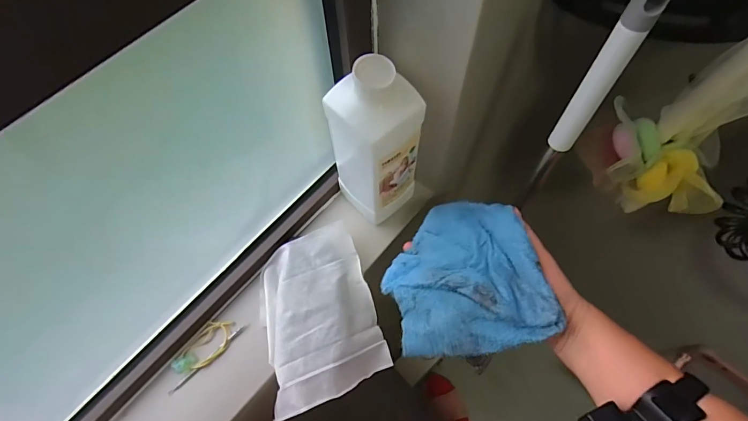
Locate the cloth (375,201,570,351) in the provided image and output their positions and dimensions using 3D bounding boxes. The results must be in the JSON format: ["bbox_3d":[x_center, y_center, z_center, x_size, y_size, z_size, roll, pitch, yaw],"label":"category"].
[{"bbox_3d":[0.092,0.067,0.430,0.148,0.067,0.162,-9,65,-3],"label":"cloth"}]

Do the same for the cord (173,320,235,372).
[{"bbox_3d":[-0.201,0.165,0.480,0.036,0.011,0.076,32,69,15],"label":"cord"}]

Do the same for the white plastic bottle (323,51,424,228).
[{"bbox_3d":[0.000,-0.075,0.451,0.073,0.223,0.078,-42,70,-17],"label":"white plastic bottle"}]

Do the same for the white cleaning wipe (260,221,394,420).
[{"bbox_3d":[-0.070,0.130,0.498,0.141,0.048,0.197,-18,65,-7],"label":"white cleaning wipe"}]

